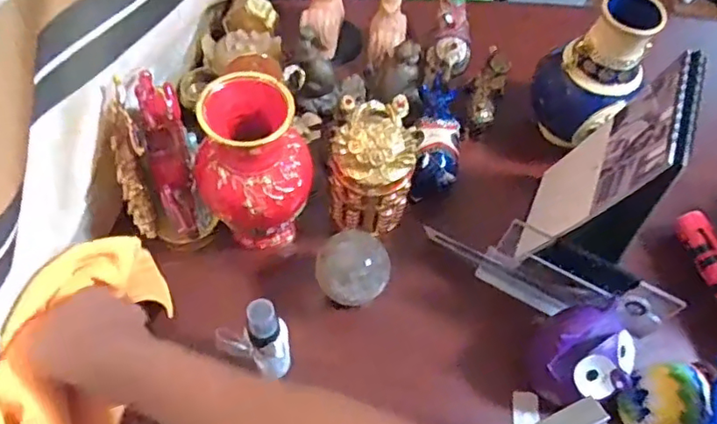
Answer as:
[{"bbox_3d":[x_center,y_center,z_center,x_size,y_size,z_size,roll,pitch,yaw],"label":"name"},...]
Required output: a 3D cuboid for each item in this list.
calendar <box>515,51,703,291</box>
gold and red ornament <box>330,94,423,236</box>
[{"bbox_3d":[0.190,-0.018,0.437,0.078,0.183,0.122,29,63,12],"label":"calendar"},{"bbox_3d":[0.012,-0.033,0.466,0.062,0.106,0.060,9,61,1],"label":"gold and red ornament"}]

